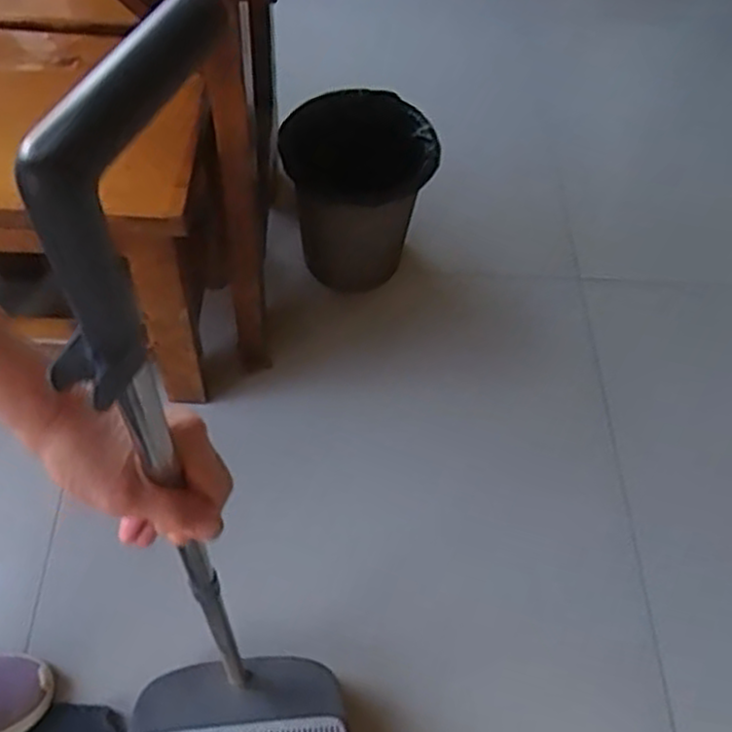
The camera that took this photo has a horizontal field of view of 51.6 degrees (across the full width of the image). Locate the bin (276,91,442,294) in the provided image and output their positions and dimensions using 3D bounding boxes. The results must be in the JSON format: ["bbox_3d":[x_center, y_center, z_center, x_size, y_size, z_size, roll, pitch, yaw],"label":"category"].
[{"bbox_3d":[-0.007,-0.268,1.200,0.218,0.234,0.210,2,57,-4],"label":"bin"}]

